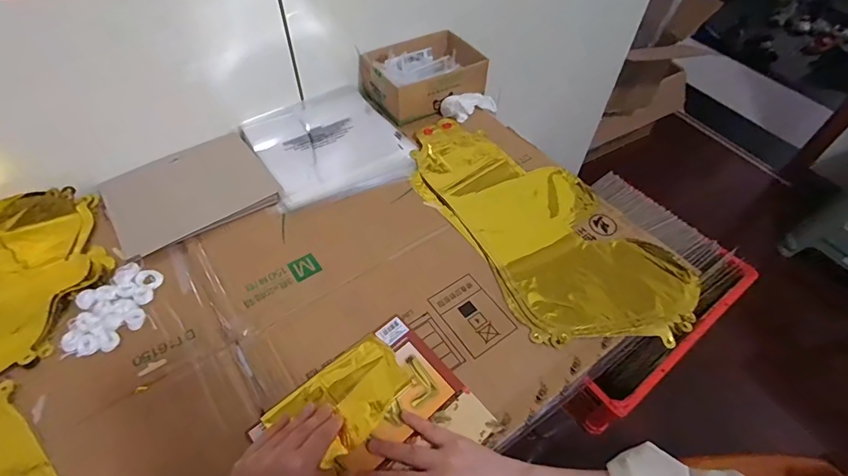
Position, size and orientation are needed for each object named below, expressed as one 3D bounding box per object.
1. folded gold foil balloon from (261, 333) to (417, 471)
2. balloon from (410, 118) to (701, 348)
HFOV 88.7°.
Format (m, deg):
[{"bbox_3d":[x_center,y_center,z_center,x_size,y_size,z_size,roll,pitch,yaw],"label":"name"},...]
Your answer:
[{"bbox_3d":[-0.080,0.158,0.430,0.128,0.027,0.084,-36,62,-27],"label":"folded gold foil balloon"},{"bbox_3d":[0.141,-0.028,0.587,0.216,0.020,0.426,-29,59,-23],"label":"balloon"}]

